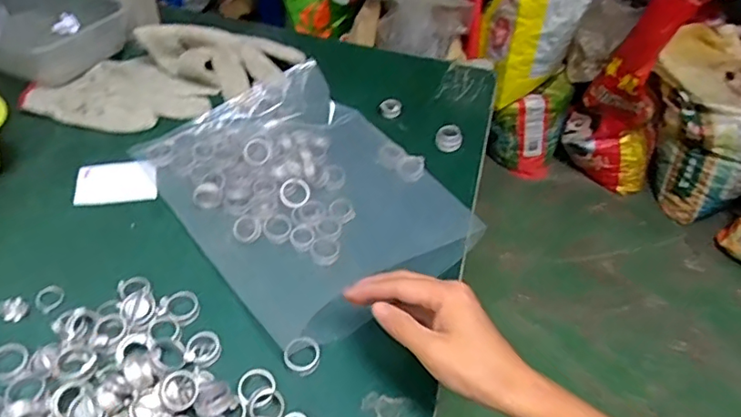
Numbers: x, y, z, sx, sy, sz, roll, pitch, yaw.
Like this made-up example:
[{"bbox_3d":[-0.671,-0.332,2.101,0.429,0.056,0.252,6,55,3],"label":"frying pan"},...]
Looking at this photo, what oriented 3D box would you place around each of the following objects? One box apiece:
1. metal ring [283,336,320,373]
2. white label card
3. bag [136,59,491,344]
[{"bbox_3d":[-0.052,0.111,0.427,0.025,0.008,0.027,3,48,-4],"label":"metal ring"},{"bbox_3d":[-0.248,-0.026,0.547,0.075,0.004,0.052,-5,53,-6],"label":"white label card"},{"bbox_3d":[-0.067,-0.027,0.535,0.215,0.026,0.302,-28,57,-27],"label":"bag"}]

